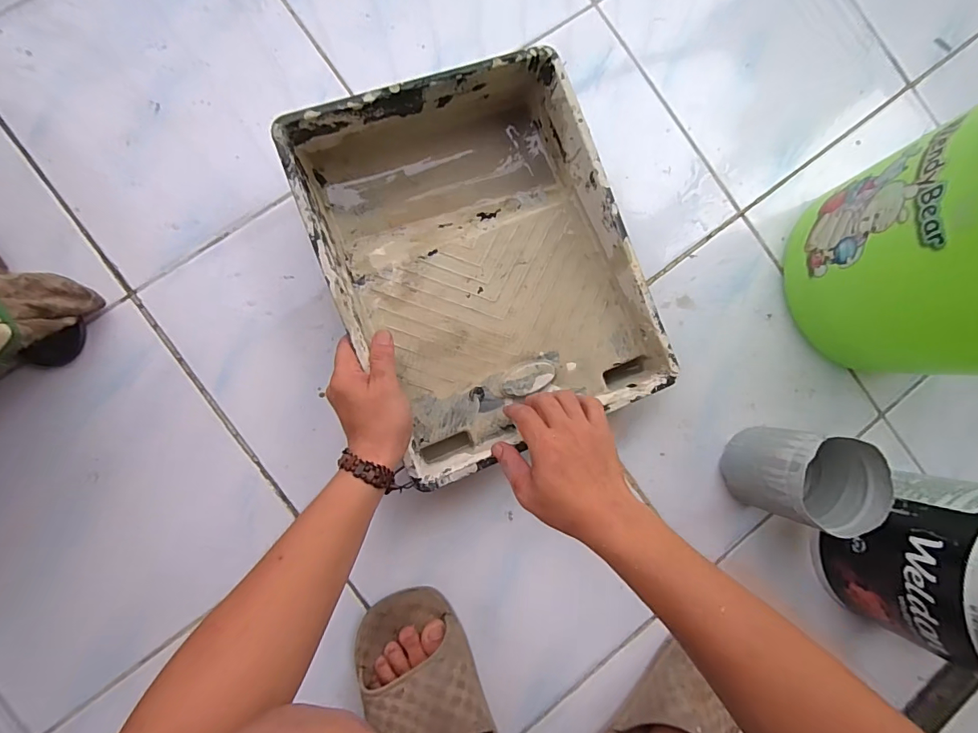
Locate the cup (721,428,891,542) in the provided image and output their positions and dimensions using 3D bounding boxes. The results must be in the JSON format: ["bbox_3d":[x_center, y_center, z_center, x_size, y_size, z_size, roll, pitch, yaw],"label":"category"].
[{"bbox_3d":[0.302,0.109,0.453,0.092,0.122,0.085,24,83,-4],"label":"cup"}]

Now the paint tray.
[{"bbox_3d":[-0.006,-0.100,0.457,0.275,0.081,0.349,-22,88,-8],"label":"paint tray"}]

